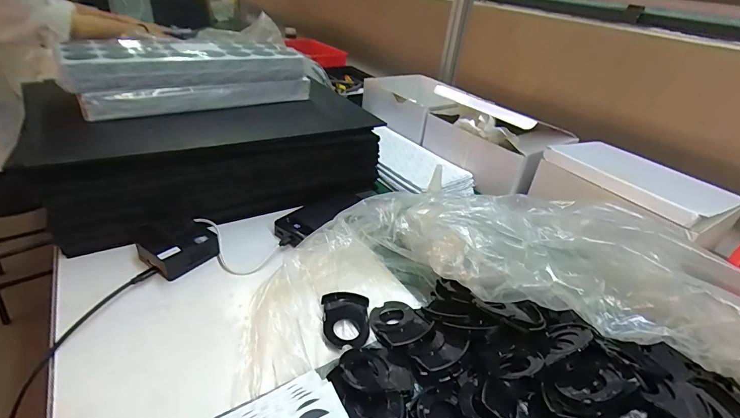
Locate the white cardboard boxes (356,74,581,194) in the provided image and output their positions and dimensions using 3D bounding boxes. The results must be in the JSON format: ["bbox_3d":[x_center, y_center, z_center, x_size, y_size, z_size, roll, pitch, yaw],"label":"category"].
[{"bbox_3d":[0.193,-0.218,0.875,0.216,0.130,0.525,-14,38,-29],"label":"white cardboard boxes"}]

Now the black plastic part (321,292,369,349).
[{"bbox_3d":[-0.028,0.134,0.453,0.056,0.016,0.077,1,33,-10],"label":"black plastic part"}]

